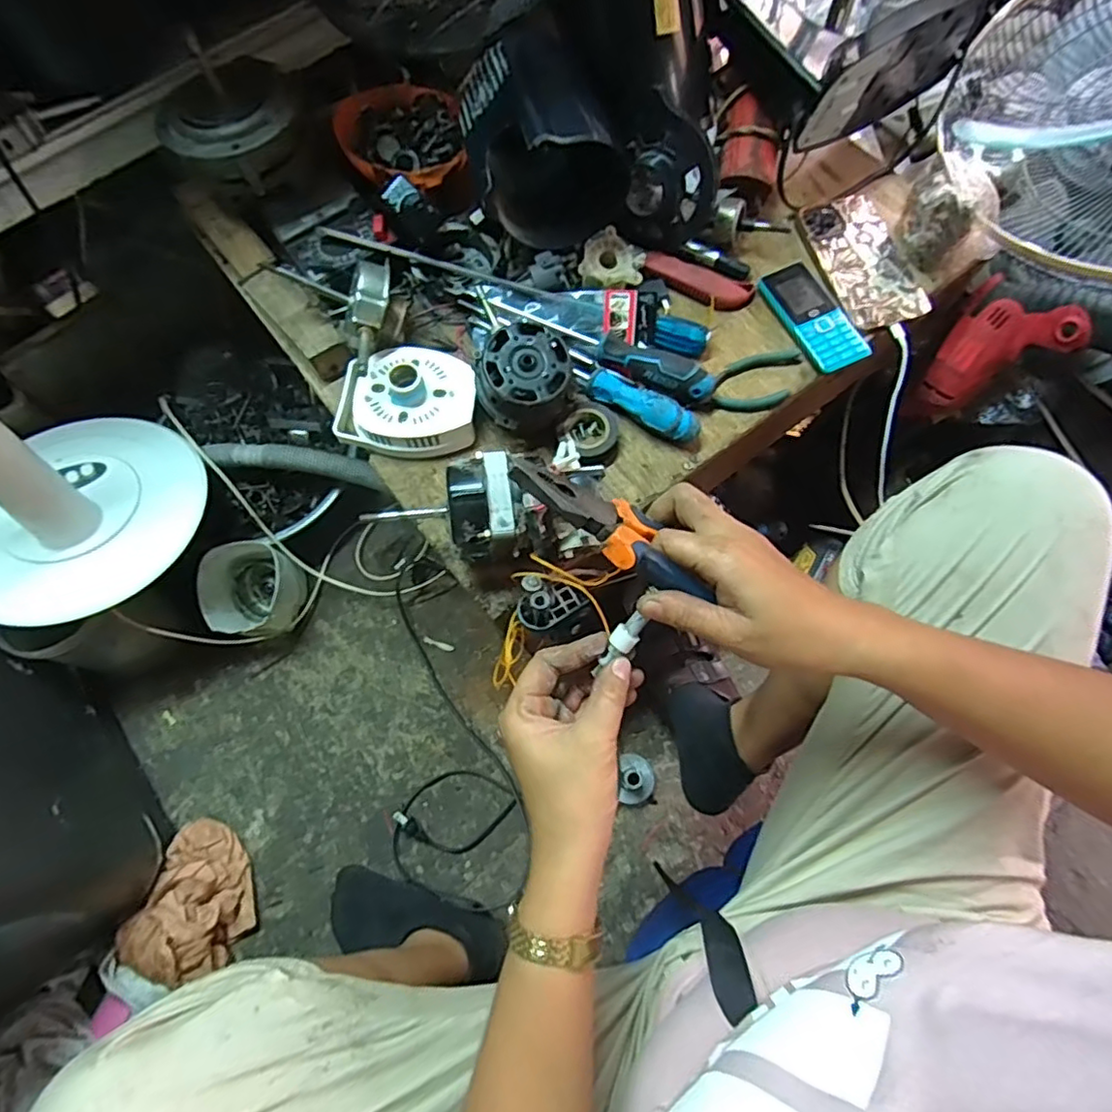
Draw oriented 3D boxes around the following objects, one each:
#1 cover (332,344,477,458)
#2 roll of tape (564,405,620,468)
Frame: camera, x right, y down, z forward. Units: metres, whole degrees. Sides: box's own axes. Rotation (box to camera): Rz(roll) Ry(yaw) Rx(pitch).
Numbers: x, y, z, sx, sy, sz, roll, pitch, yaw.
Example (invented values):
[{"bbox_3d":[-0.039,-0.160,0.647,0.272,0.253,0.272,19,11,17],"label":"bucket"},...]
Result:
[{"bbox_3d":[-0.142,-0.149,0.573,0.132,0.041,0.101,4,71,3],"label":"cover"},{"bbox_3d":[0.036,-0.113,0.566,0.047,0.017,0.053,-27,72,-8],"label":"roll of tape"}]

